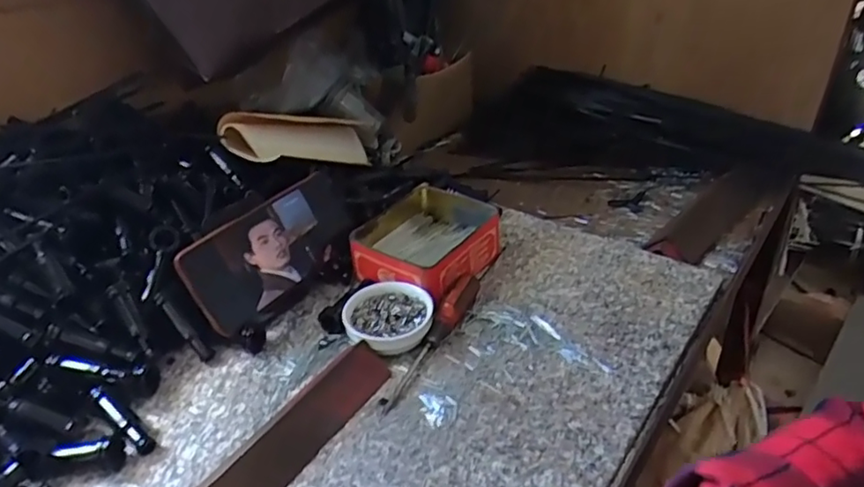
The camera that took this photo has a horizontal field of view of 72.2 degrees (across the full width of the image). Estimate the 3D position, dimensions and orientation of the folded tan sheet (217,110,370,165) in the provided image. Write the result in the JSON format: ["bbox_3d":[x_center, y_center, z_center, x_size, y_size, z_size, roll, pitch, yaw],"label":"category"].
[{"bbox_3d":[-0.137,-0.120,0.677,0.064,0.049,0.218,17,14,25],"label":"folded tan sheet"}]

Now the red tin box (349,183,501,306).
[{"bbox_3d":[-0.005,-0.005,0.574,0.119,0.043,0.143,17,39,28],"label":"red tin box"}]

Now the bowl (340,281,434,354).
[{"bbox_3d":[-0.036,0.064,0.494,0.071,0.026,0.072,-3,34,2],"label":"bowl"}]

